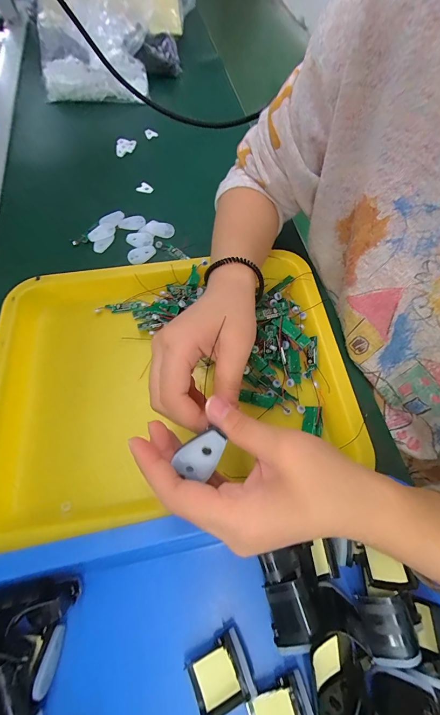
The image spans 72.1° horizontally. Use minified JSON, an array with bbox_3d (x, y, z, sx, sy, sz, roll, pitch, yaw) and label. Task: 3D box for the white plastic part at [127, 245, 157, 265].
[{"bbox_3d":[-0.099,-0.131,0.383,0.036,0.009,0.020,-31,67,-13],"label":"white plastic part"}]

